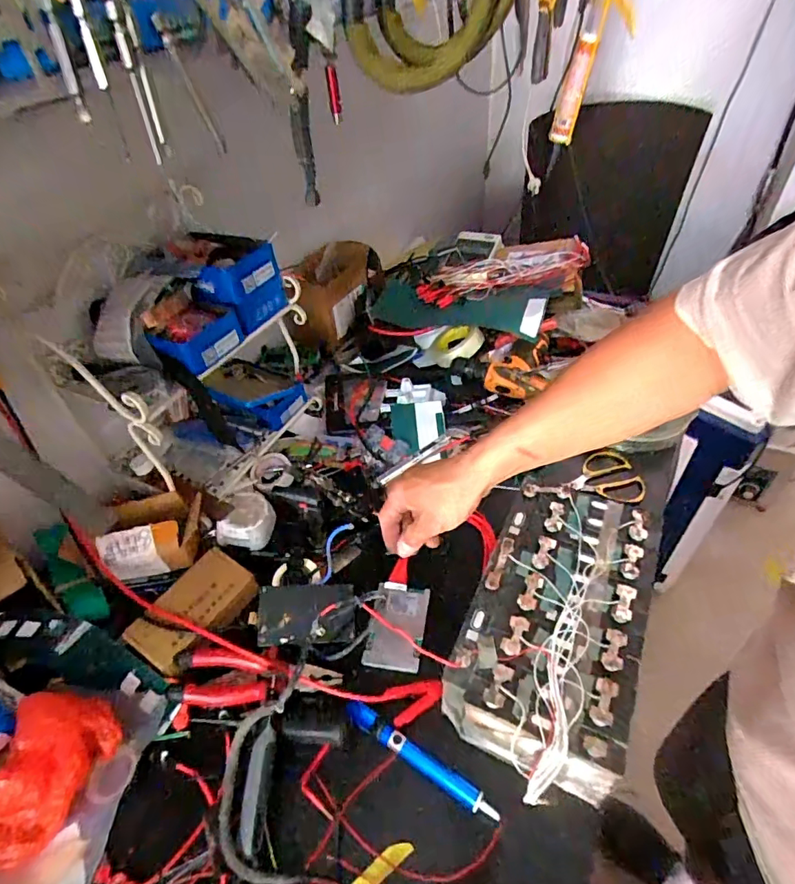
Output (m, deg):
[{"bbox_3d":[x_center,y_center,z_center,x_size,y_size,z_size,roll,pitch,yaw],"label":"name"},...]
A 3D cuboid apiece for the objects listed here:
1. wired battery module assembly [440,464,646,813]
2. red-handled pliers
[{"bbox_3d":[0.182,0.211,0.579,0.176,0.102,0.344,15,48,20],"label":"wired battery module assembly"},{"bbox_3d":[-0.167,0.280,0.580,0.192,0.034,0.065,-1,44,4],"label":"red-handled pliers"}]

